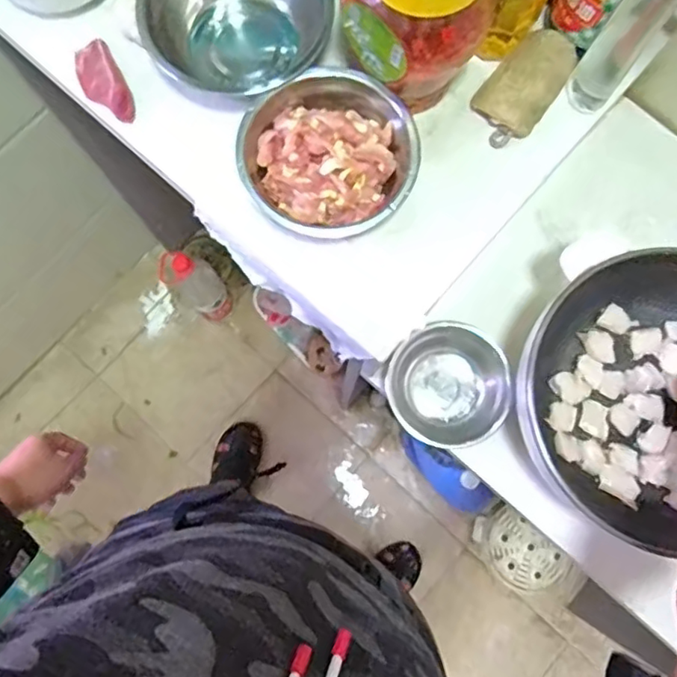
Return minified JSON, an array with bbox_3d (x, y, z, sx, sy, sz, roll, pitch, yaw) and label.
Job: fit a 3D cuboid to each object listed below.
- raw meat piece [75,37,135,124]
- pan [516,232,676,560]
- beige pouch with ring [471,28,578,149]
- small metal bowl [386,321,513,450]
[{"bbox_3d":[-0.216,-0.233,0.542,0.037,0.019,0.078,-28,81,-5],"label":"raw meat piece"},{"bbox_3d":[0.307,0.059,0.555,0.257,0.094,0.254,16,80,3],"label":"pan"},{"bbox_3d":[0.169,-0.231,0.540,0.060,0.033,0.108,36,82,6],"label":"beige pouch with ring"},{"bbox_3d":[0.114,0.050,0.631,0.120,0.063,0.125,0,80,0],"label":"small metal bowl"}]

